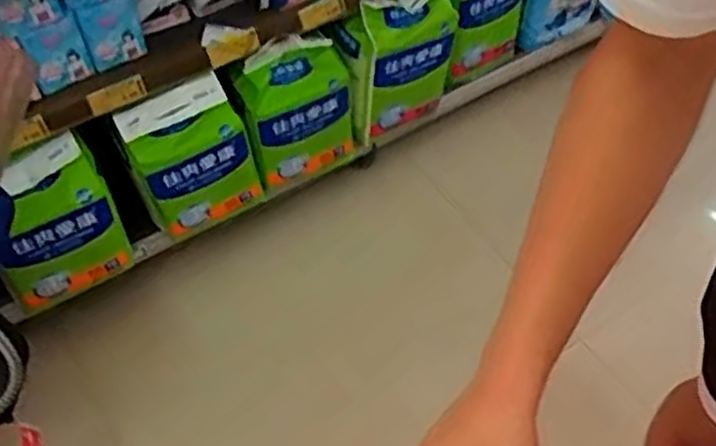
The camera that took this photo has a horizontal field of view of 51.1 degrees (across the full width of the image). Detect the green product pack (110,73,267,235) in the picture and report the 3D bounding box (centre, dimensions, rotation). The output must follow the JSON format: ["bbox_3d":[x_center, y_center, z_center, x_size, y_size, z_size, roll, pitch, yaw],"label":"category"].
[{"bbox_3d":[-0.278,-0.100,1.272,0.205,0.263,0.084,-29,58,-21],"label":"green product pack"}]

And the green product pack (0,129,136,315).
[{"bbox_3d":[-0.481,0.015,1.193,0.192,0.267,0.099,-28,58,-20],"label":"green product pack"}]

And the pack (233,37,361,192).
[{"bbox_3d":[-0.109,-0.192,1.355,0.212,0.262,0.091,-26,57,-19],"label":"pack"}]

